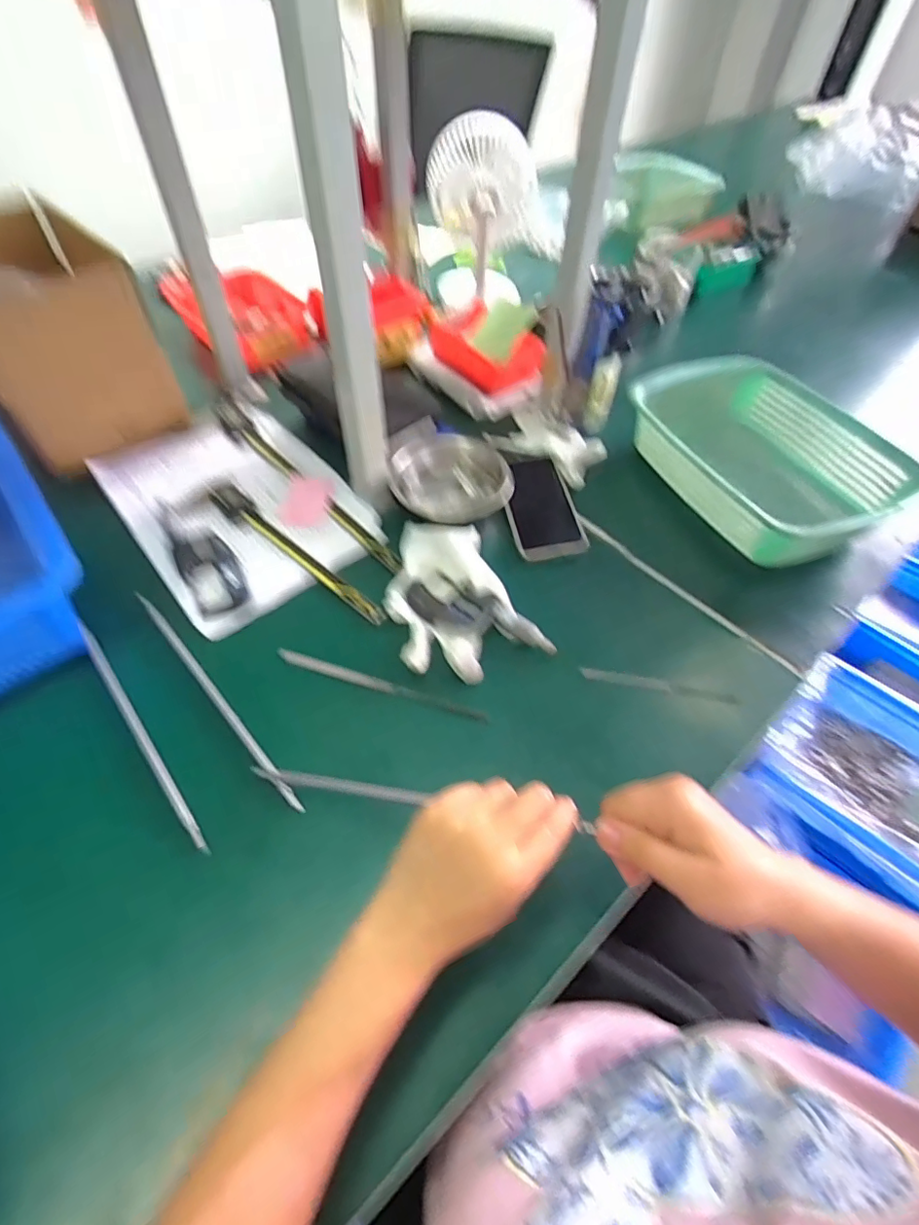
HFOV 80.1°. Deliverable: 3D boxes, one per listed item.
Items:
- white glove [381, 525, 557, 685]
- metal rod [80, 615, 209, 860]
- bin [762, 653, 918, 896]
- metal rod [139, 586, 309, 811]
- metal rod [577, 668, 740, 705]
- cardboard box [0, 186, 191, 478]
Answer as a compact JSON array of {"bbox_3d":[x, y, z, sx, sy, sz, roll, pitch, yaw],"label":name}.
[{"bbox_3d":[-0.012,-0.017,0.538,0.122,0.029,0.185,-19,55,-15],"label":"white glove"},{"bbox_3d":[-0.273,0.093,0.459,0.008,0.011,0.262,-33,60,-24],"label":"metal rod"},{"bbox_3d":[0.720,0.288,0.902,0.384,0.116,0.302,38,61,25],"label":"bin"},{"bbox_3d":[-0.219,0.066,0.480,0.009,0.009,0.279,-36,61,-25],"label":"metal rod"},{"bbox_3d":[0.179,0.067,0.494,0.135,0.007,0.012,9,53,6],"label":"metal rod"},{"bbox_3d":[-0.455,-0.310,0.618,0.179,0.222,0.169,-33,60,-24],"label":"cardboard box"}]

